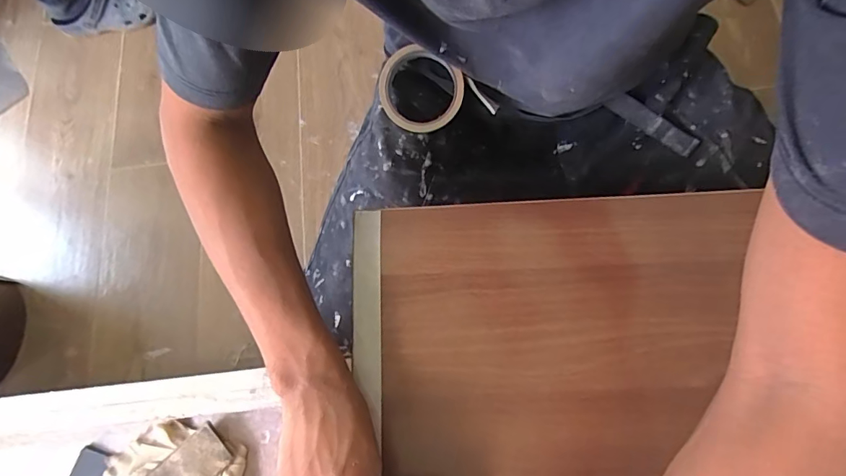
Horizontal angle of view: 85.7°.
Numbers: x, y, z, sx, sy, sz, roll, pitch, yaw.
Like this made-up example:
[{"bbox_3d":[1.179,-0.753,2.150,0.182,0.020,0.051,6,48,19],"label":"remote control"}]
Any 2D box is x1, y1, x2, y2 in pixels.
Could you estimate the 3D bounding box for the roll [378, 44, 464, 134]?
[{"bbox_3d":[-0.002,-0.180,0.542,0.097,0.028,0.091,-9,101,7],"label":"roll"}]

